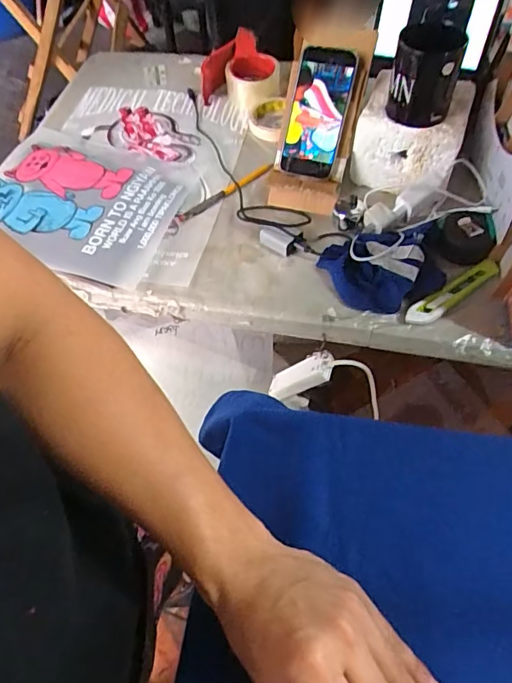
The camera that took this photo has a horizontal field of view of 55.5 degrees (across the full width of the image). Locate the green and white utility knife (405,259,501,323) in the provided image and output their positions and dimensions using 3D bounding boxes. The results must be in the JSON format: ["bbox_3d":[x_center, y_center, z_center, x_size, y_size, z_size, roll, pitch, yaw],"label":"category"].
[{"bbox_3d":[0.253,-0.065,0.614,0.156,0.014,0.031,-31,62,-16],"label":"green and white utility knife"}]

